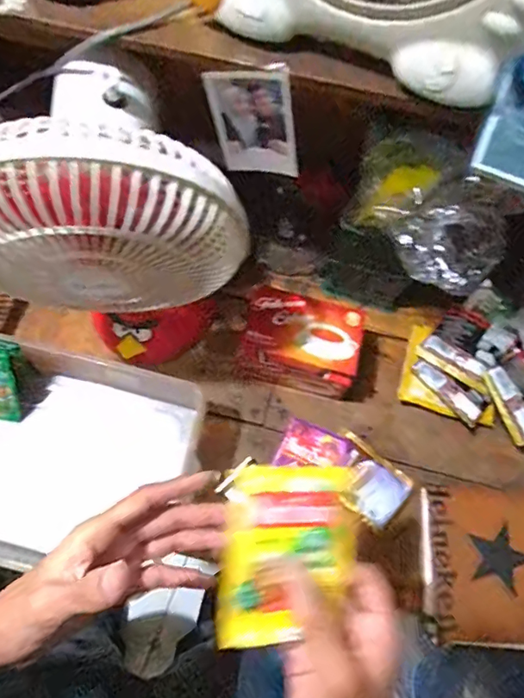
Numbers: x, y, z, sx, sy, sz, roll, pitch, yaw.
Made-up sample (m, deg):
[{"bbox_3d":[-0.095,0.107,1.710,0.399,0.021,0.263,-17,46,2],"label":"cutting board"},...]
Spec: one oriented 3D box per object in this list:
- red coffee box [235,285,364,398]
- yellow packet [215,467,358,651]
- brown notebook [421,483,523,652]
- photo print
[{"bbox_3d":[0.042,-0.006,0.561,0.122,0.089,0.090,15,69,5],"label":"red coffee box"},{"bbox_3d":[0.017,0.120,0.299,0.081,0.006,0.099,5,90,-18],"label":"yellow packet"},{"bbox_3d":[0.265,0.213,0.502,0.208,0.017,0.146,3,69,0],"label":"brown notebook"},{"bbox_3d":[-0.007,-0.170,0.393,0.063,0.091,0.008,8,63,13],"label":"photo print"}]

